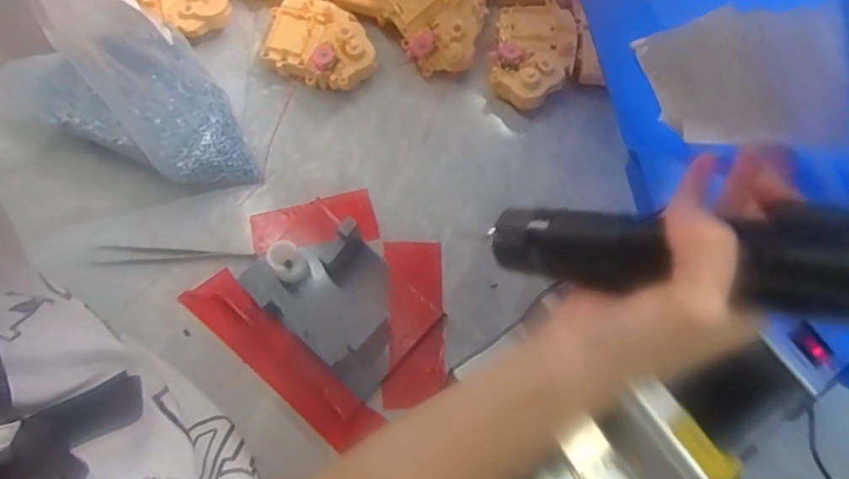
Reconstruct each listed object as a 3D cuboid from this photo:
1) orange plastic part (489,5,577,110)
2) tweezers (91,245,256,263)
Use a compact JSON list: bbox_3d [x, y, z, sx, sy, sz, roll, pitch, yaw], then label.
[{"bbox_3d":[0.096,-0.163,0.519,0.068,0.038,0.098,11,70,3],"label":"orange plastic part"},{"bbox_3d":[-0.200,0.010,0.469,0.124,0.004,0.014,-2,70,-1],"label":"tweezers"}]

